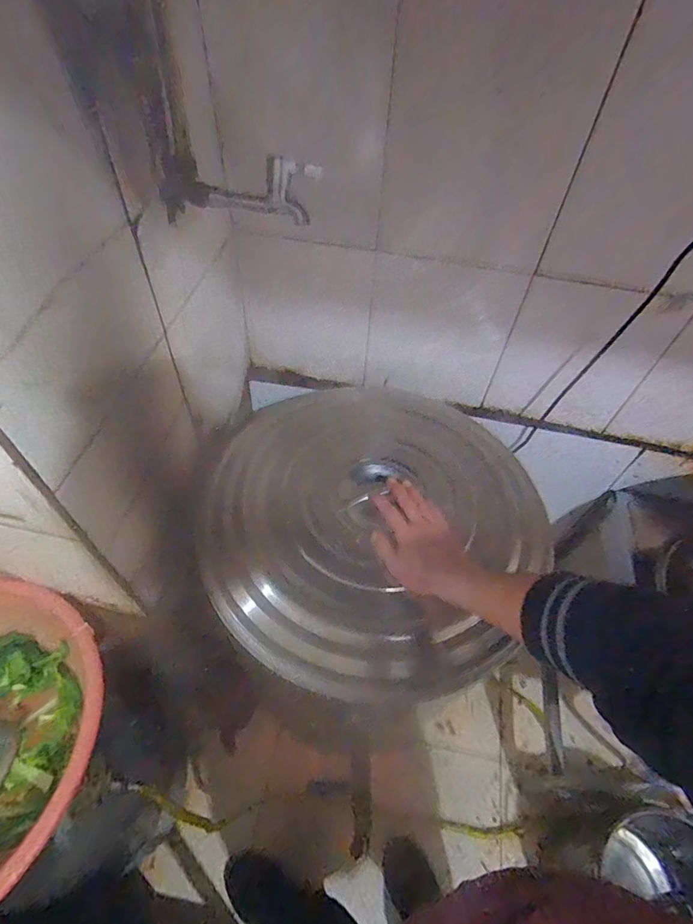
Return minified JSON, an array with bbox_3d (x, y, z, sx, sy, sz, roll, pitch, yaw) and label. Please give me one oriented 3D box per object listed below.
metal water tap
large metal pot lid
[{"bbox_3d":[-0.128,-0.320,0.527,0.168,0.065,0.031,2,53,-3],"label":"metal water tap"},{"bbox_3d":[0.043,0.079,0.660,0.488,0.070,0.463,2,53,-3],"label":"large metal pot lid"}]

